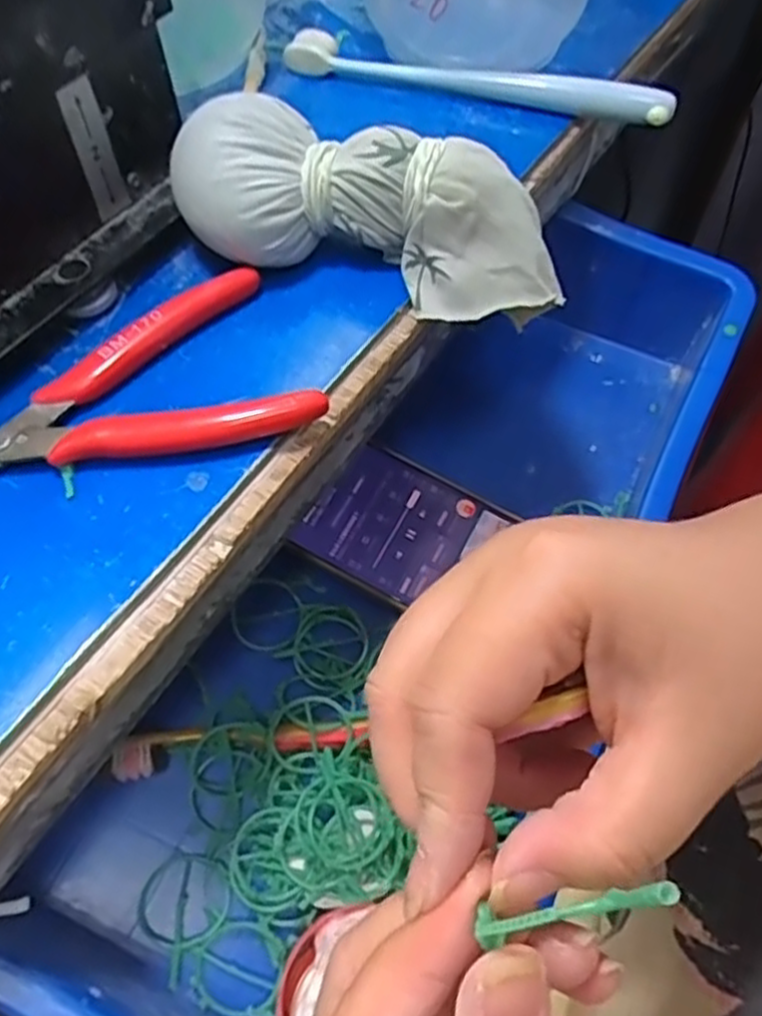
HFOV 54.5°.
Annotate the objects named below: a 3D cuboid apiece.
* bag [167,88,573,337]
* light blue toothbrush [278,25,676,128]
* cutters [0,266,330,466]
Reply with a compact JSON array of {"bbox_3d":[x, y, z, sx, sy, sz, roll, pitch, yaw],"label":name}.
[{"bbox_3d":[-0.001,-0.112,0.276,0.146,0.044,0.045,14,60,-7],"label":"bag"},{"bbox_3d":[0.042,-0.198,0.344,0.180,0.021,0.017,18,62,11],"label":"light blue toothbrush"},{"bbox_3d":[-0.083,-0.050,0.264,0.116,0.014,0.072,-8,60,-4],"label":"cutters"}]

